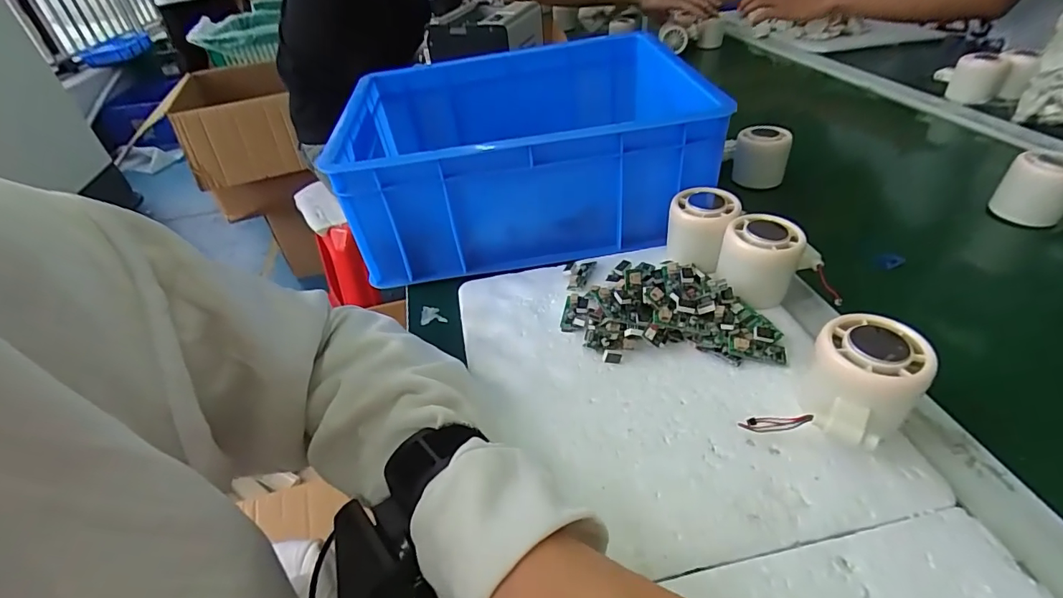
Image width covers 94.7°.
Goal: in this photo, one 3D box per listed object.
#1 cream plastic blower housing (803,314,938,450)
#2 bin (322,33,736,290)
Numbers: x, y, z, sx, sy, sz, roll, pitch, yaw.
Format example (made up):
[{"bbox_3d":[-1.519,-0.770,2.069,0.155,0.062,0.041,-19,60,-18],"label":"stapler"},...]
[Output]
[{"bbox_3d":[0.185,0.052,0.281,0.068,0.060,0.054,-31,46,-28],"label":"cream plastic blower housing"},{"bbox_3d":[-0.013,-0.158,0.515,0.317,0.133,0.263,-7,40,-2],"label":"bin"}]

